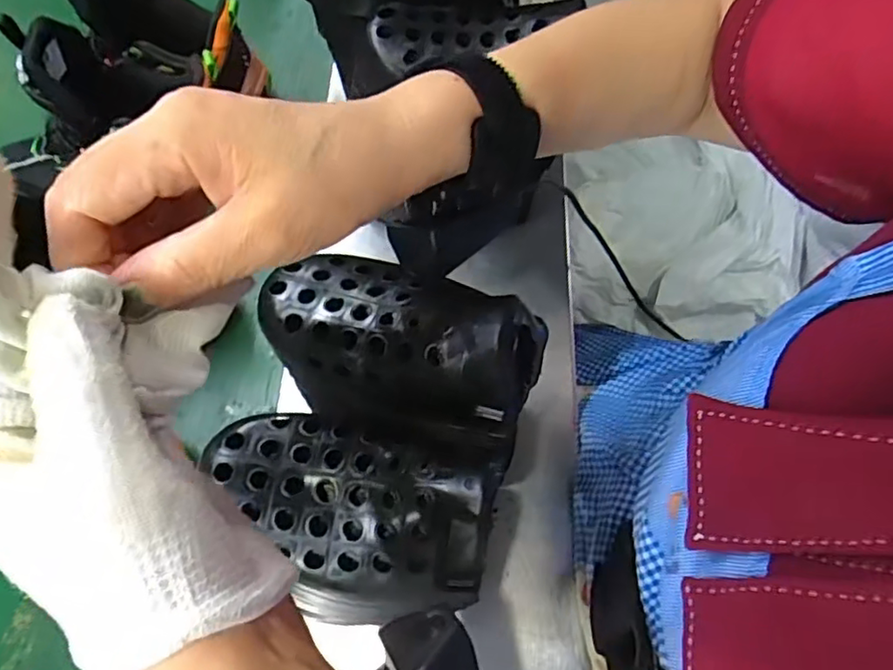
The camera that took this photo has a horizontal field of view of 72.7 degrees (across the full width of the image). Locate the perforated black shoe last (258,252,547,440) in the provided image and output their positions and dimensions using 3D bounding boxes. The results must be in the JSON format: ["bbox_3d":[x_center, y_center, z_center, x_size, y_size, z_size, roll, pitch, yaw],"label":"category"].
[{"bbox_3d":[-0.025,-0.002,0.297,0.138,0.058,0.079,20,67,9],"label":"perforated black shoe last"}]

